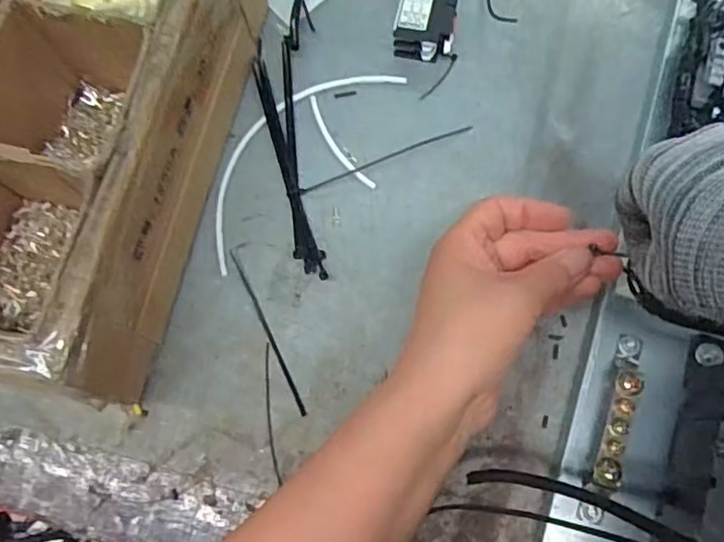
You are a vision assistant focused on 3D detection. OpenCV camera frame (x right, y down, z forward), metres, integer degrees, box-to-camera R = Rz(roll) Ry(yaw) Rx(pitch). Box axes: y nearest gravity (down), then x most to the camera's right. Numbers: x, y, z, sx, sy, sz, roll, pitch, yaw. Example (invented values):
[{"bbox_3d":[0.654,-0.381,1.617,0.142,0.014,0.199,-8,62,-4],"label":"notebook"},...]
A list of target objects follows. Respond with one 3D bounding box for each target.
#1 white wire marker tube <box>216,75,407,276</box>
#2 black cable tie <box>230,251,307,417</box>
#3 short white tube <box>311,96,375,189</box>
[{"bbox_3d":[-0.050,-0.081,0.394,0.057,0.004,0.175,39,80,10],"label":"white wire marker tube"},{"bbox_3d":[-0.057,0.036,0.366,0.004,0.004,0.110,-24,78,-5],"label":"black cable tie"},{"bbox_3d":[-0.016,-0.084,0.393,0.011,0.004,0.076,-32,79,-7],"label":"short white tube"}]

